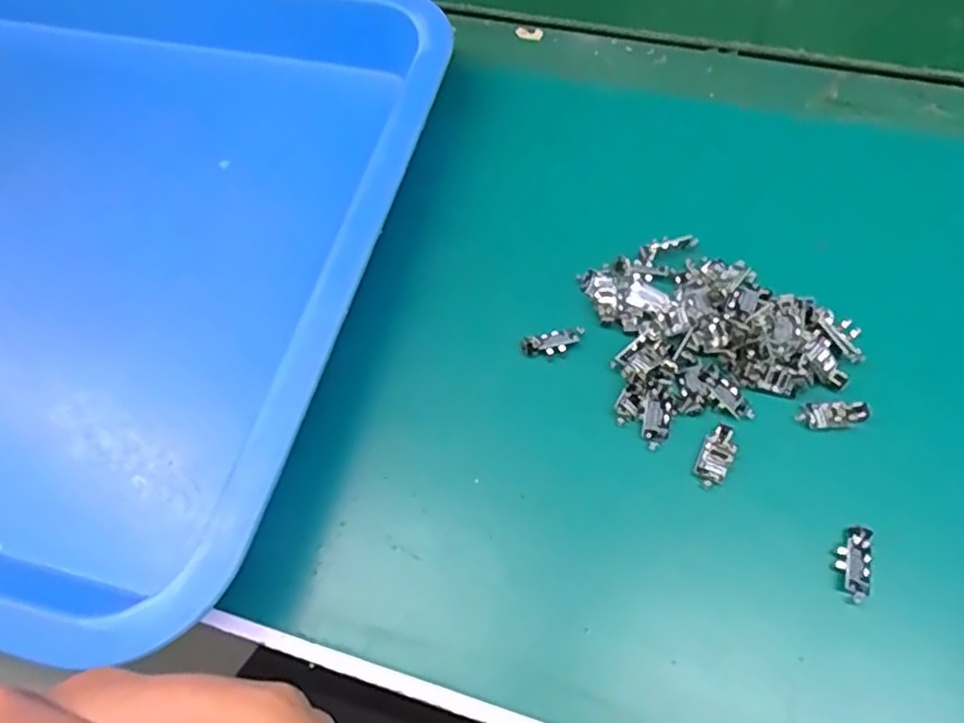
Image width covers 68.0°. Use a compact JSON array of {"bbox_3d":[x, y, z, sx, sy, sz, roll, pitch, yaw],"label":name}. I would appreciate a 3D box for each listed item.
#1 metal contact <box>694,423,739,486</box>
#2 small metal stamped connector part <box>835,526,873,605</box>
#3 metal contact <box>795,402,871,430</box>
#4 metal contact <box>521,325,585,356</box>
[{"bbox_3d":[0.091,0.037,0.277,0.012,0.005,0.025,26,66,18],"label":"metal contact"},{"bbox_3d":[0.133,0.072,0.254,0.012,0.005,0.026,14,63,12],"label":"small metal stamped connector part"},{"bbox_3d":[0.139,0.021,0.282,0.027,0.004,0.010,-3,61,3],"label":"metal contact"},{"bbox_3d":[0.031,-0.008,0.307,0.027,0.004,0.010,-10,61,-1],"label":"metal contact"}]

